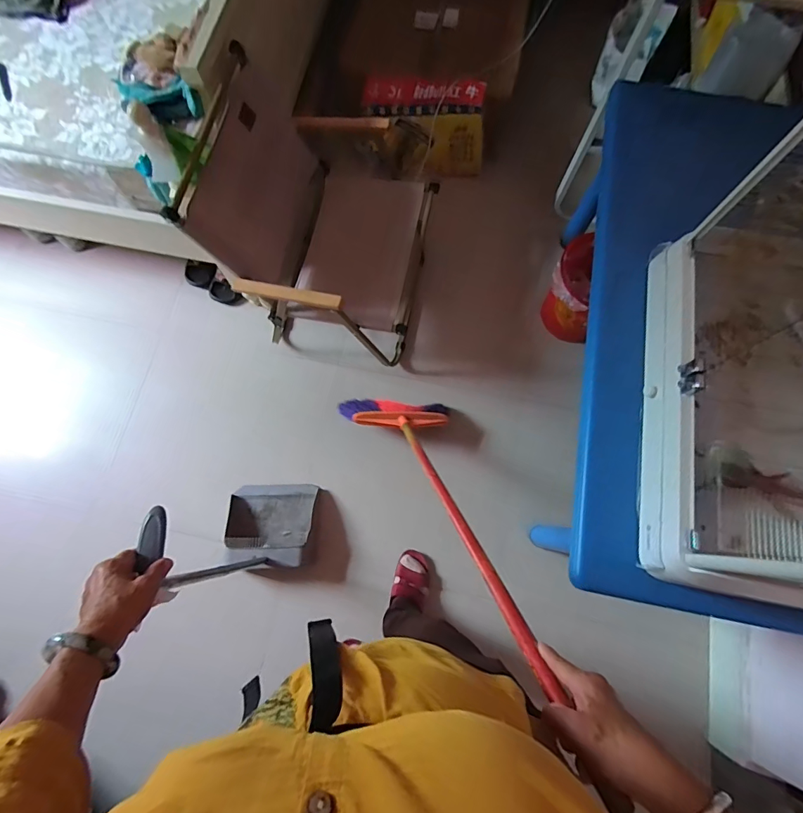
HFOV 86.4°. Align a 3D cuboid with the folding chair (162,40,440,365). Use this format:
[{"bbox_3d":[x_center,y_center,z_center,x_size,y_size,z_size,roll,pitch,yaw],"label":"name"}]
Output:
[{"bbox_3d":[-0.205,-0.475,1.207,0.510,0.609,0.520,13,77,3],"label":"folding chair"}]

